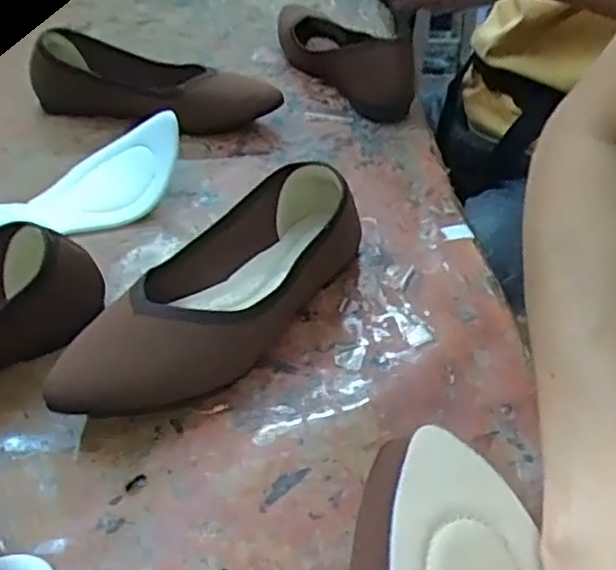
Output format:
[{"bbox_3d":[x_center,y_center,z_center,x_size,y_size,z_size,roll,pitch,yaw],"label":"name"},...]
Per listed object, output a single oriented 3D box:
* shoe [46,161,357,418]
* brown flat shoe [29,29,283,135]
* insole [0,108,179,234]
[{"bbox_3d":[-0.056,0.002,0.426,0.088,0.060,0.240,25,47,26],"label":"shoe"},{"bbox_3d":[-0.154,-0.201,0.662,0.244,0.058,0.071,11,42,13],"label":"brown flat shoe"},{"bbox_3d":[-0.197,-0.078,0.514,0.221,0.060,0.052,-24,46,-25],"label":"insole"}]

